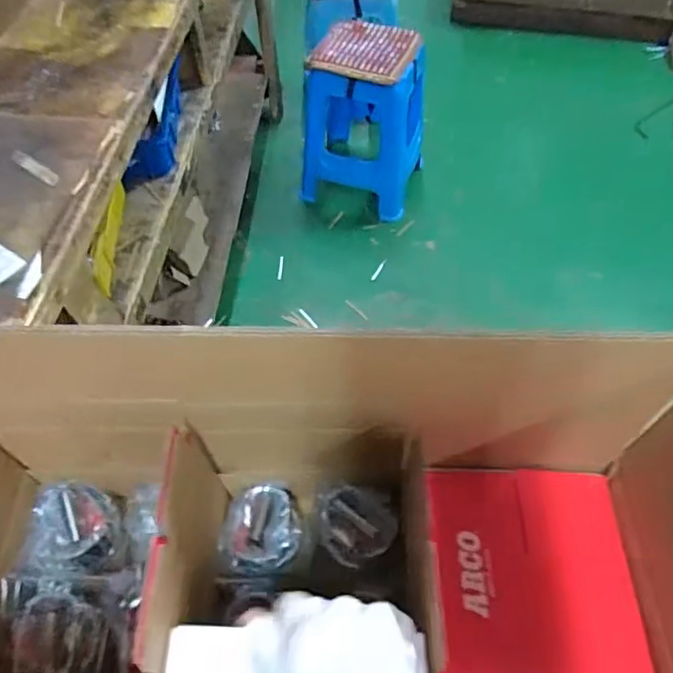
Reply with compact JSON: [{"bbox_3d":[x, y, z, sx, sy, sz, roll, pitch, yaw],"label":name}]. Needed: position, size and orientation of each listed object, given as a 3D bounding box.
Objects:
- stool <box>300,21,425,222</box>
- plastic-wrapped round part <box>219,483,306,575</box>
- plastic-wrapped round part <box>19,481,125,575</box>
[{"bbox_3d":[0.090,-0.659,1.741,0.338,0.435,0.320,17,56,11],"label":"stool"},{"bbox_3d":[-0.069,0.186,0.534,0.074,0.051,0.079,0,55,-1],"label":"plastic-wrapped round part"},{"bbox_3d":[-0.242,0.179,0.529,0.075,0.030,0.082,0,55,-1],"label":"plastic-wrapped round part"}]

